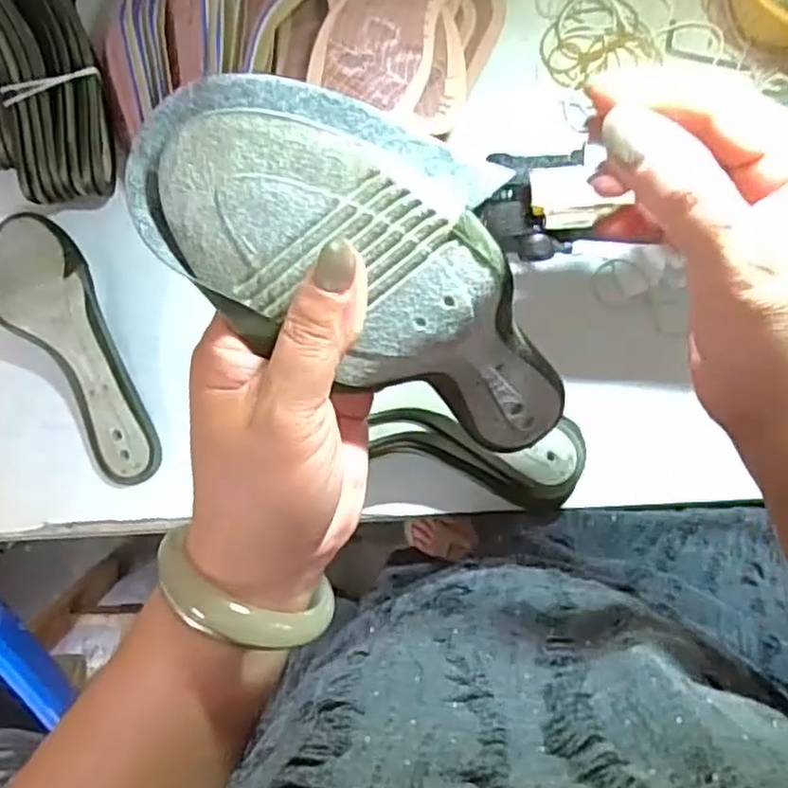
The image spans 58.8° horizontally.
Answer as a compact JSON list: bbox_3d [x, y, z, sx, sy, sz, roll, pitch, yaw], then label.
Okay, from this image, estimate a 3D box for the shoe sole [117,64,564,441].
[{"bbox_3d":[0.016,-0.031,0.272,0.226,0.053,0.087,35,92,-40],"label":"shoe sole"}]

